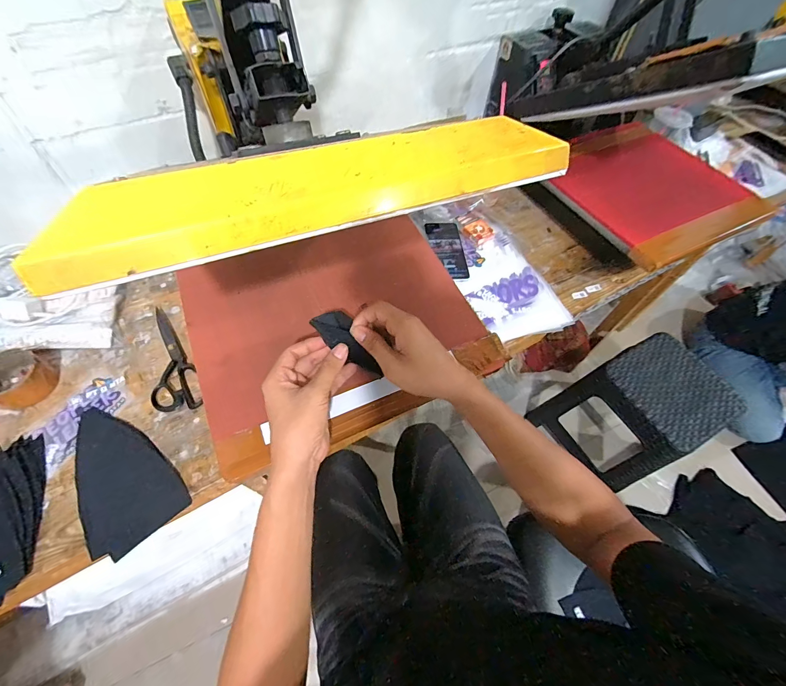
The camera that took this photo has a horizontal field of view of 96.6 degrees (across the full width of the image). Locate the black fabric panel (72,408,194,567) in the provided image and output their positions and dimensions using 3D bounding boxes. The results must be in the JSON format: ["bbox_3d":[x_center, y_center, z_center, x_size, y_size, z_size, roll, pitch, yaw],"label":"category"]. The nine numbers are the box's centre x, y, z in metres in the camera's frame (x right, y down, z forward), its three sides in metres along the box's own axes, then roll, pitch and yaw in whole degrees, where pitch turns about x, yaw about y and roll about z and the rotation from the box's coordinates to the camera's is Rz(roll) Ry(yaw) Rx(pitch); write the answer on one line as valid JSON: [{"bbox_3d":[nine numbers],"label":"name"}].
[{"bbox_3d":[-0.402,0.185,0.511,0.122,0.011,0.221,-36,67,-22],"label":"black fabric panel"}]

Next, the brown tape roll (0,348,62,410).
[{"bbox_3d":[-0.599,0.051,0.568,0.083,0.043,0.105,14,59,6],"label":"brown tape roll"}]

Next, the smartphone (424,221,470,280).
[{"bbox_3d":[0.119,-0.204,0.759,0.071,0.011,0.167,-7,59,-7],"label":"smartphone"}]

